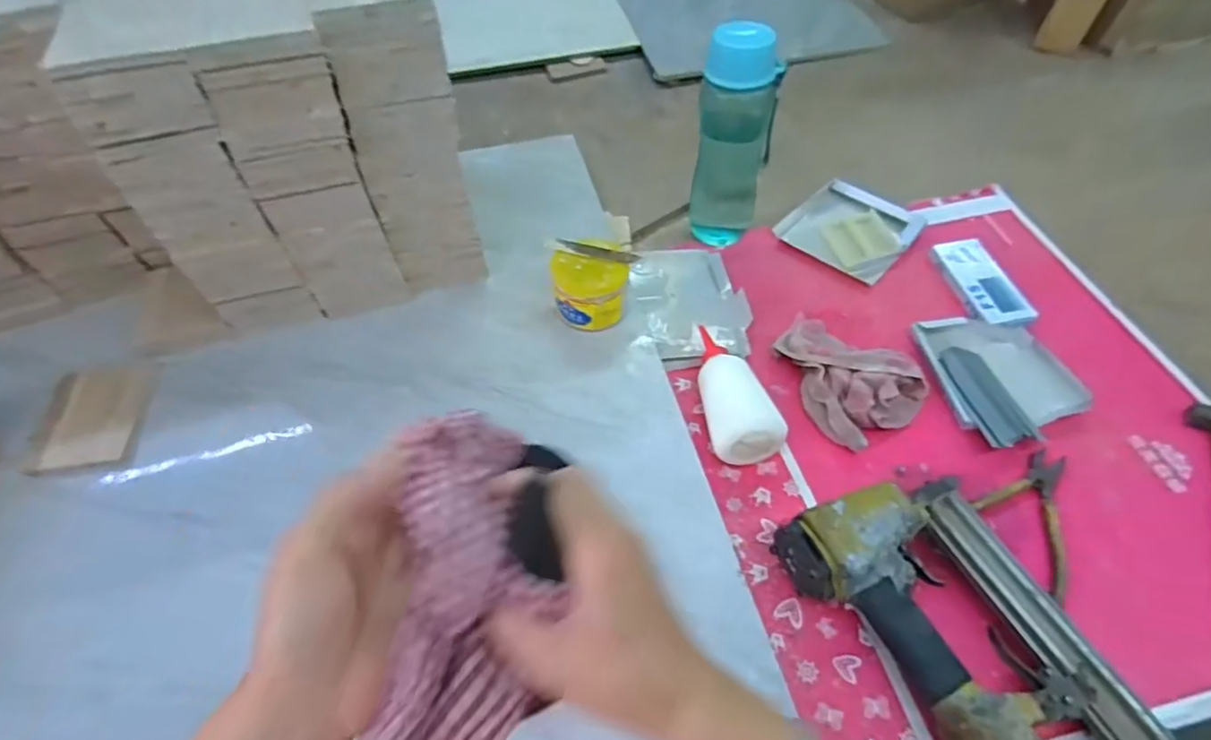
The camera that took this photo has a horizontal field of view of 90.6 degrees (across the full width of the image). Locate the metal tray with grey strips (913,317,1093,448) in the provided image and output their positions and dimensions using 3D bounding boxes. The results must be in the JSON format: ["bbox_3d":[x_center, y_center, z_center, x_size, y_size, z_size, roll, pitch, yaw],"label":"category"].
[{"bbox_3d":[0.389,0.004,0.591,0.115,0.025,0.148,-6,54,-4],"label":"metal tray with grey strips"}]

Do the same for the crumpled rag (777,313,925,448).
[{"bbox_3d":[0.232,0.005,0.590,0.105,0.032,0.138,-35,61,-22],"label":"crumpled rag"}]

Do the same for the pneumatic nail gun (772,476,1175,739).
[{"bbox_3d":[0.257,0.195,0.427,0.169,0.062,0.247,-23,57,-16],"label":"pneumatic nail gun"}]

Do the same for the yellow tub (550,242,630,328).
[{"bbox_3d":[-0.016,-0.085,0.617,0.075,0.069,0.074,-6,54,-4],"label":"yellow tub"}]

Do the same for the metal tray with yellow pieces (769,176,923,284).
[{"bbox_3d":[0.294,-0.171,0.726,0.123,0.029,0.133,-39,63,-24],"label":"metal tray with yellow pieces"}]

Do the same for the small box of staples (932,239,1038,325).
[{"bbox_3d":[0.417,-0.100,0.663,0.056,0.016,0.124,-7,54,-5],"label":"small box of staples"}]

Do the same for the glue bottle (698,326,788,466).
[{"bbox_3d":[0.120,0.013,0.574,0.053,0.052,0.159,-7,54,-4],"label":"glue bottle"}]

